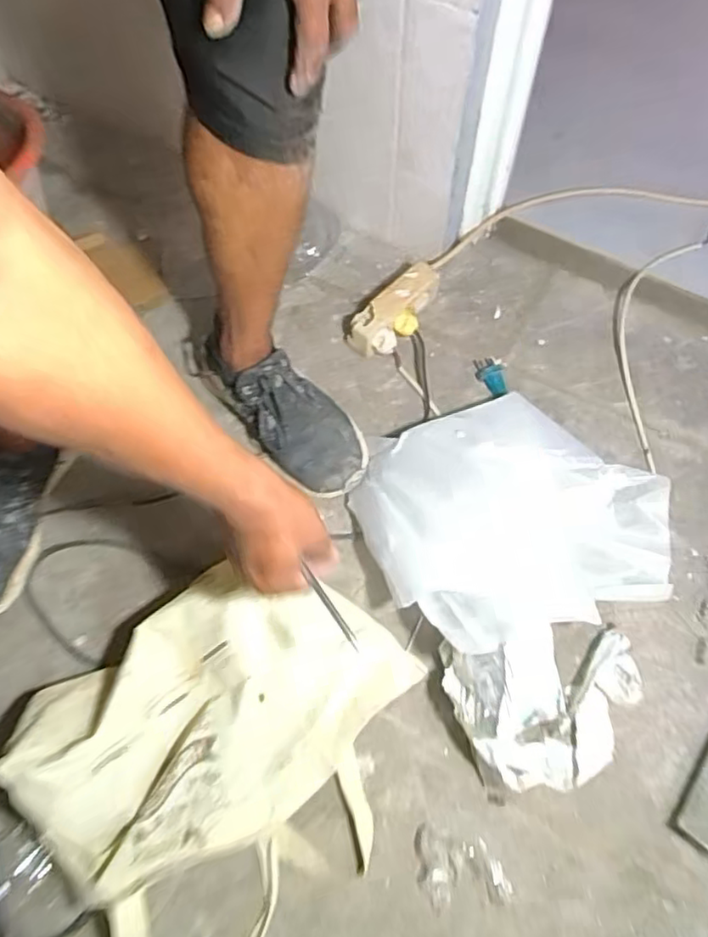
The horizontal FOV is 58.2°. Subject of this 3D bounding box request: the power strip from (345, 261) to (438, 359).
[{"bbox_3d":[0.061,-0.221,0.901,0.059,0.063,0.158,40,68,20],"label":"power strip"}]

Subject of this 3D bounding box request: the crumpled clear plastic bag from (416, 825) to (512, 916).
[{"bbox_3d":[0.100,0.372,0.596,0.081,0.023,0.069,-6,61,-3],"label":"crumpled clear plastic bag"}]

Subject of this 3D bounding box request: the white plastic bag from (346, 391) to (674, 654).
[{"bbox_3d":[0.185,0.054,0.732,0.333,0.095,0.265,-19,62,-10],"label":"white plastic bag"}]

